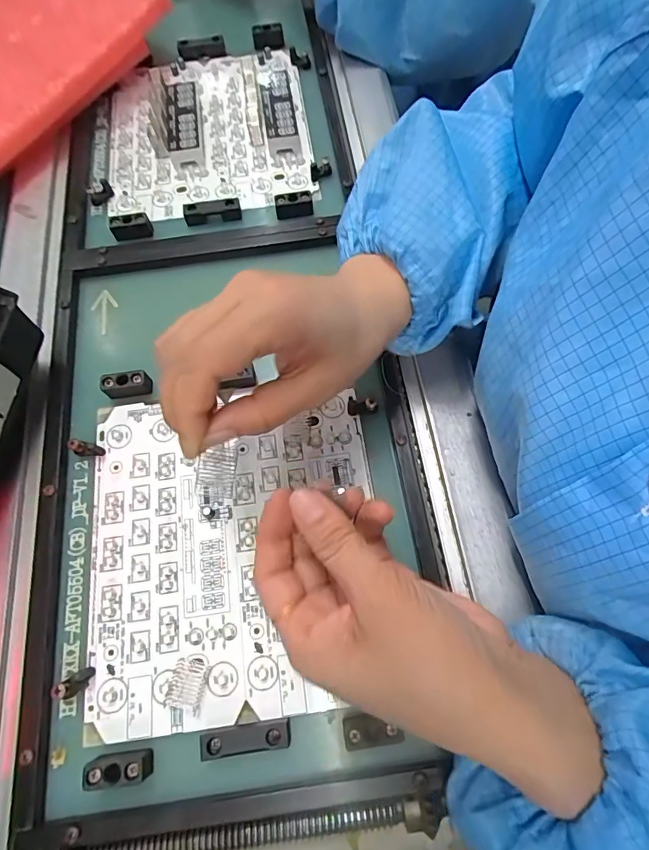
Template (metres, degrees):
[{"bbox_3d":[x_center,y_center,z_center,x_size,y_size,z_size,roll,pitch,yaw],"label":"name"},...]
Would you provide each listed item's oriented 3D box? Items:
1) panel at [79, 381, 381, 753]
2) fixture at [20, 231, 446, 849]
[{"bbox_3d":[-0.056,0.070,0.283,0.172,0.010,0.188,-8,71,0],"label":"panel"},{"bbox_3d":[-0.067,0.025,0.291,0.228,0.019,0.353,-8,68,-2],"label":"fixture"}]

